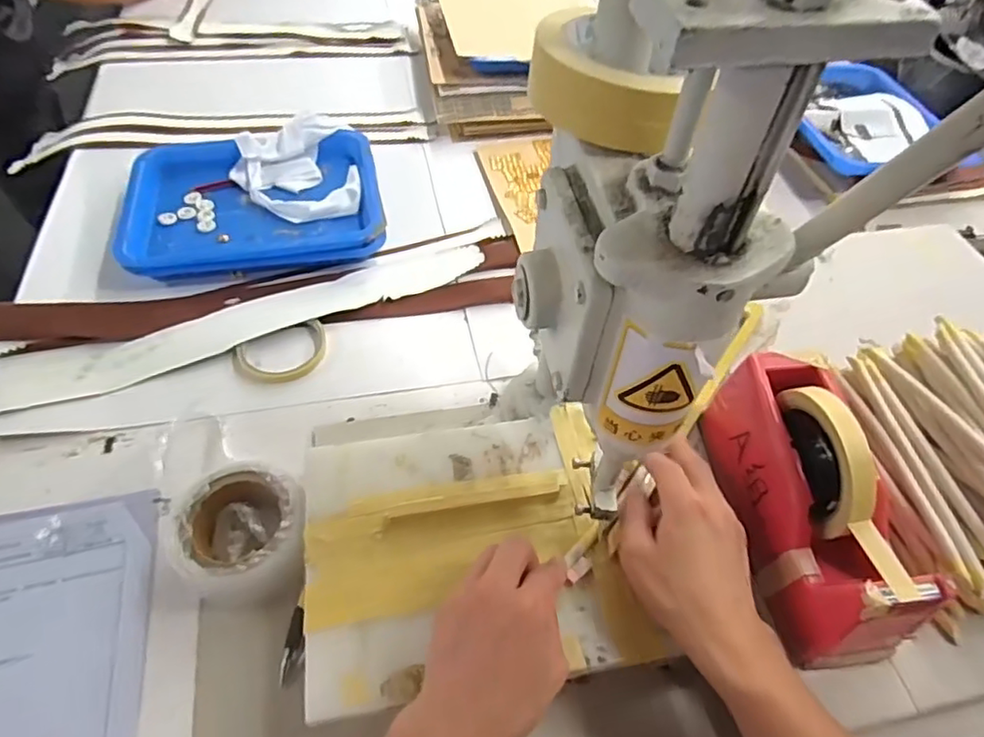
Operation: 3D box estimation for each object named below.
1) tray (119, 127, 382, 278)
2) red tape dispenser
[{"bbox_3d":[-0.283,-0.203,0.742,0.290,0.048,0.223,-11,54,-12],"label":"tray"},{"bbox_3d":[0.225,0.086,0.430,0.074,0.122,0.197,-6,53,-9],"label":"red tape dispenser"}]

